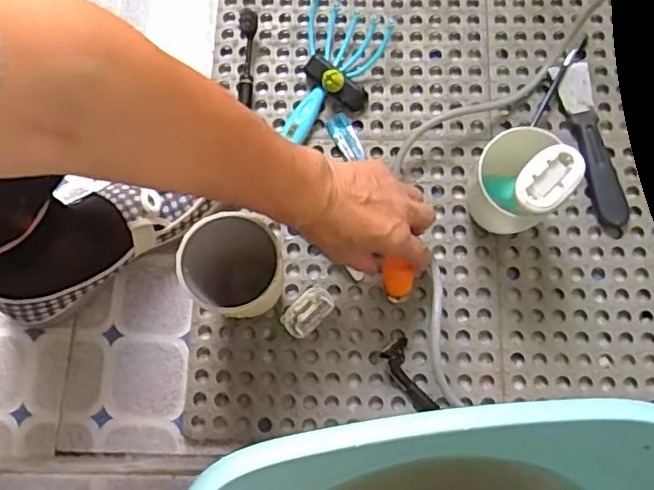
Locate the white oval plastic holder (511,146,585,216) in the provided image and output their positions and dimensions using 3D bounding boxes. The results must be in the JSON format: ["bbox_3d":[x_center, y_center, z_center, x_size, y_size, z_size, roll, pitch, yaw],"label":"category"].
[{"bbox_3d":[0.167,-0.049,0.458,0.037,0.011,0.058,43,80,11],"label":"white oval plastic holder"}]

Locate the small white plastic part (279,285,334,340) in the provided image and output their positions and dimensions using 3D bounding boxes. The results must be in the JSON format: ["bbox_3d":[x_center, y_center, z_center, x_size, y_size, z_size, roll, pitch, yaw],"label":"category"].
[{"bbox_3d":[-0.017,0.062,0.558,0.049,0.021,0.030,-44,79,-10],"label":"small white plastic part"}]

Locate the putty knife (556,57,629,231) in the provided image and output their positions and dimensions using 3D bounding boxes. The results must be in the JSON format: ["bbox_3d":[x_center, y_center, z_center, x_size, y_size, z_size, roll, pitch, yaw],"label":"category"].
[{"bbox_3d":[0.256,-0.098,0.591,0.034,0.018,0.168,-9,76,-1],"label":"putty knife"}]

